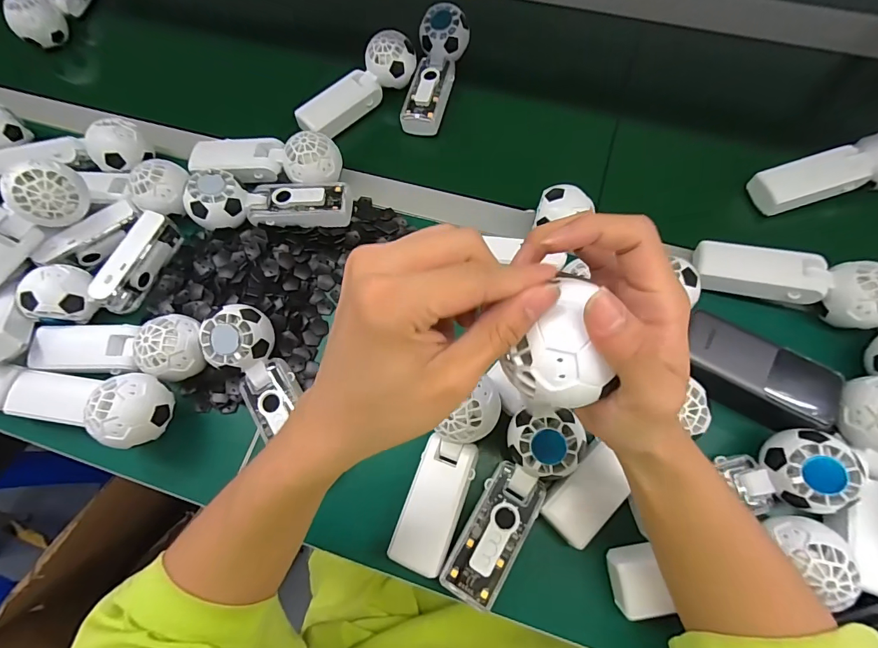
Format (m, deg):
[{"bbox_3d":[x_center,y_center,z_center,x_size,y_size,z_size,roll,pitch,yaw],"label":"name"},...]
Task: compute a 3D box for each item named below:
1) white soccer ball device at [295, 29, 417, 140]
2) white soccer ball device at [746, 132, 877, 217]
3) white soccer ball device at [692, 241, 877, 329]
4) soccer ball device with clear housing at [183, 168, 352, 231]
[{"bbox_3d":[-0.101,-0.295,0.510,0.163,0.052,0.049,-39,73,-12],"label":"white soccer ball device"},{"bbox_3d":[0.424,-0.165,0.442,0.154,0.050,0.054,-10,69,-2],"label":"white soccer ball device"},{"bbox_3d":[0.343,-0.046,0.396,0.167,0.048,0.055,20,71,9],"label":"white soccer ball device"},{"bbox_3d":[-0.182,-0.134,0.449,0.167,0.050,0.057,-5,69,0],"label":"soccer ball device with clear housing"}]

